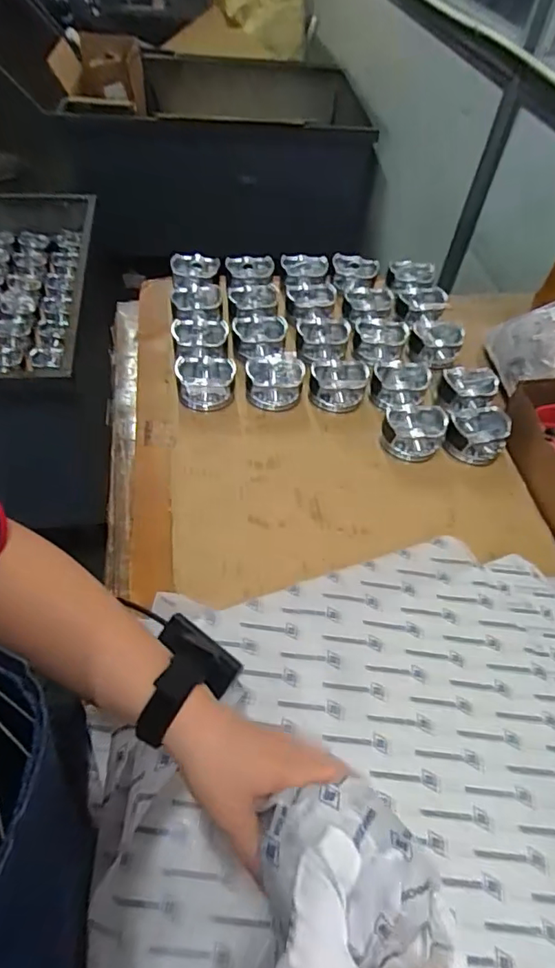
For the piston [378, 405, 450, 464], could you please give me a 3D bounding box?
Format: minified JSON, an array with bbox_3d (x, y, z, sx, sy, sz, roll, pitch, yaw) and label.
[{"bbox_3d":[0.183,-0.074,0.723,0.078,0.049,0.076,3,53,-4],"label":"piston"}]

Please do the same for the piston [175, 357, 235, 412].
[{"bbox_3d":[-0.099,-0.143,0.755,0.083,0.042,0.081,3,53,-4],"label":"piston"}]

